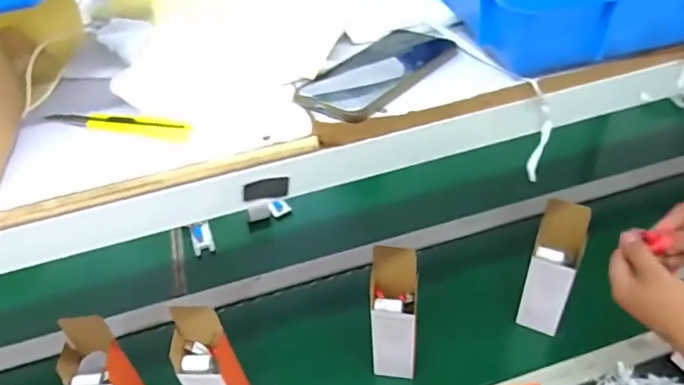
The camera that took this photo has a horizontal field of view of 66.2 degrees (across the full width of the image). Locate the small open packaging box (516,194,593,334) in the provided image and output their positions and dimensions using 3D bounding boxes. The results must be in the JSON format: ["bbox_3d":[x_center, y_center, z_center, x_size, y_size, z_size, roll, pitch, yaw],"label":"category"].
[{"bbox_3d":[0.332,0.123,0.827,0.072,0.225,0.072,17,47,23],"label":"small open packaging box"}]

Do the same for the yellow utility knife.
[{"bbox_3d":[-0.198,-0.060,0.458,0.144,0.013,0.021,10,45,16],"label":"yellow utility knife"}]

